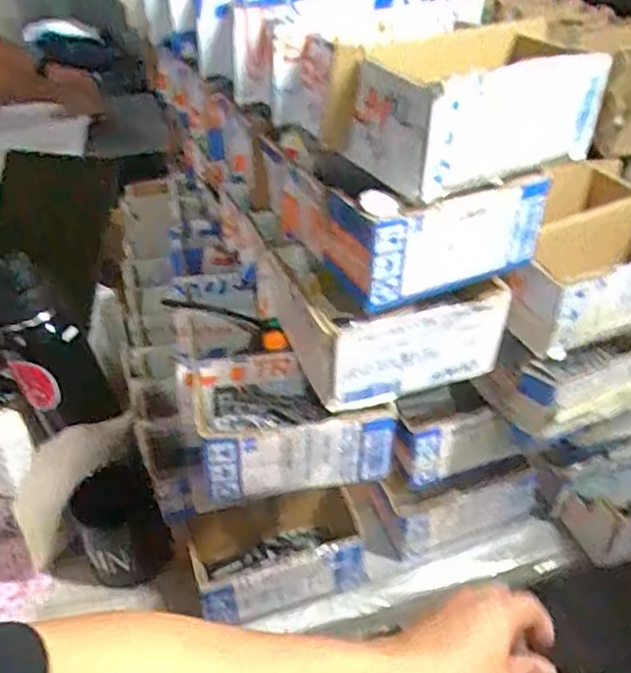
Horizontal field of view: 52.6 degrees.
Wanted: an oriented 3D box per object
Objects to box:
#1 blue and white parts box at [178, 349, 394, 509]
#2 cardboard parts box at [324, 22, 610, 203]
[{"bbox_3d":[-0.025,0.071,0.531,0.153,0.067,0.102,-8,38,-10],"label":"blue and white parts box"},{"bbox_3d":[0.105,-0.161,0.445,0.163,0.076,0.098,-18,41,-22],"label":"cardboard parts box"}]

